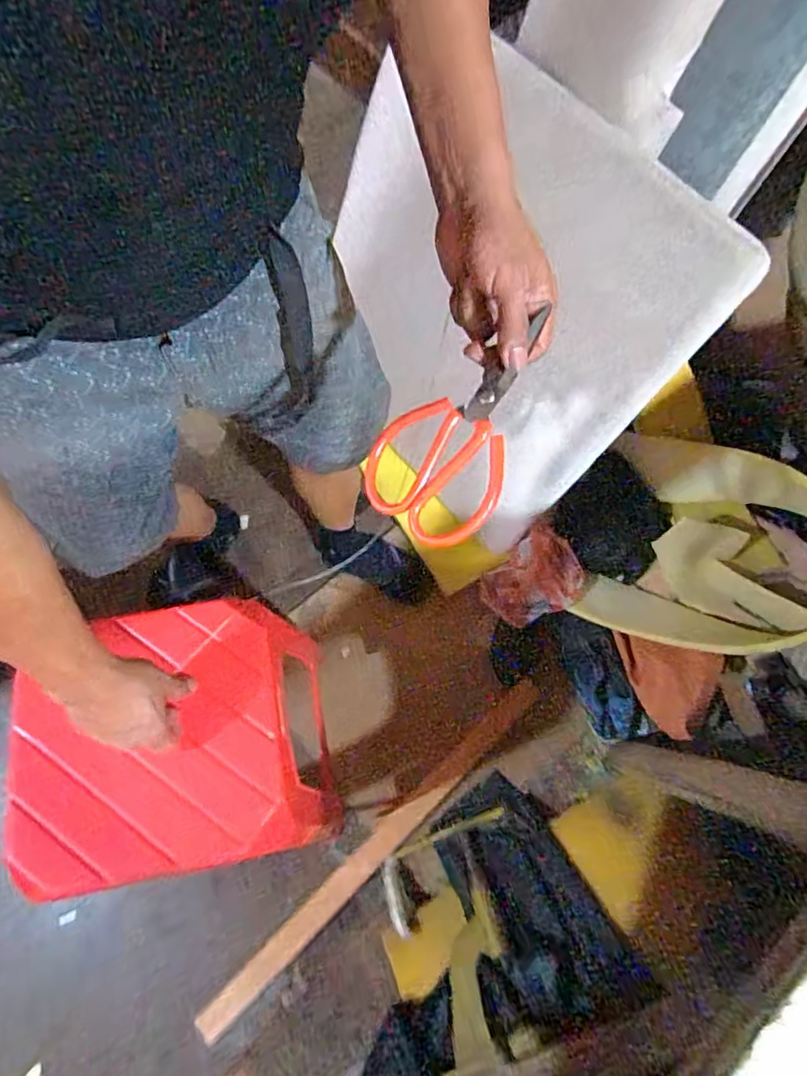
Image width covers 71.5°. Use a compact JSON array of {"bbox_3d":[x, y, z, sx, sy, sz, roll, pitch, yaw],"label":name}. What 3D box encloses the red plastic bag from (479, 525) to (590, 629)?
[{"bbox_3d":[0.267,0.090,1.146,0.182,0.083,0.158,-40,76,-13],"label":"red plastic bag"}]

